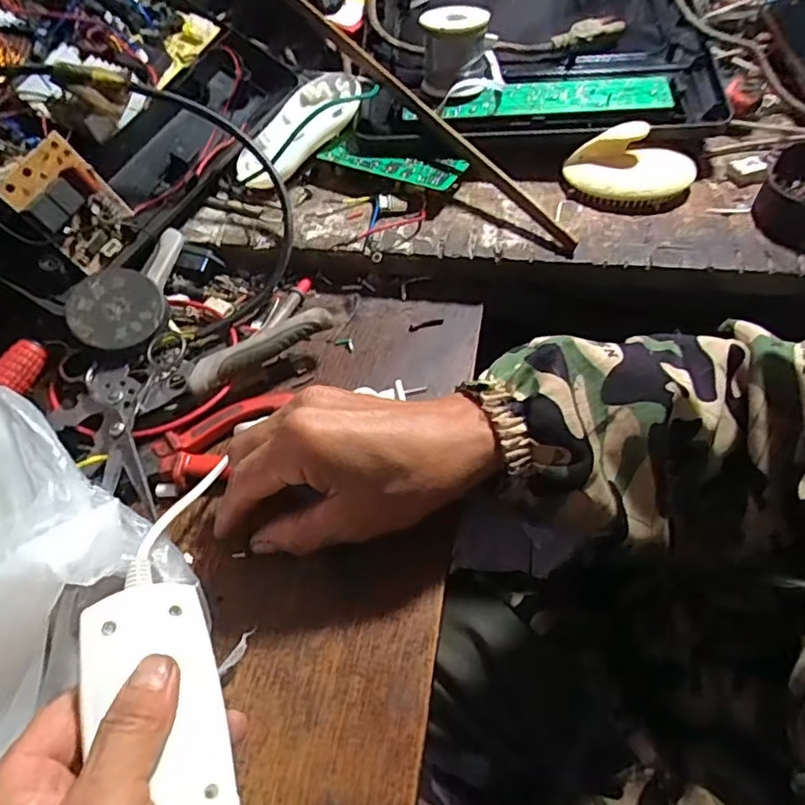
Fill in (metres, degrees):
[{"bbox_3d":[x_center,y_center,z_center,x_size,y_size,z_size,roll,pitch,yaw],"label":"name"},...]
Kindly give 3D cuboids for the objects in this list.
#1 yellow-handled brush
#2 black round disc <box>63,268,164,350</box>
[{"bbox_3d":[0.171,-0.172,0.438,0.096,0.037,0.053,0,56,4],"label":"yellow-handled brush"},{"bbox_3d":[-0.181,-0.059,0.374,0.058,0.005,0.052,-27,77,-16],"label":"black round disc"}]

